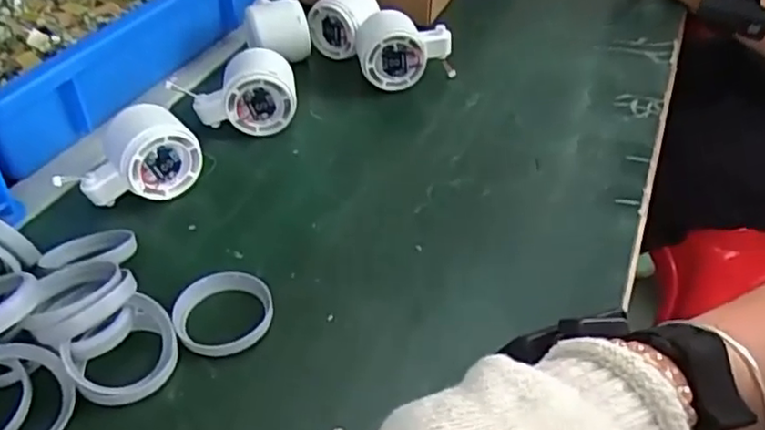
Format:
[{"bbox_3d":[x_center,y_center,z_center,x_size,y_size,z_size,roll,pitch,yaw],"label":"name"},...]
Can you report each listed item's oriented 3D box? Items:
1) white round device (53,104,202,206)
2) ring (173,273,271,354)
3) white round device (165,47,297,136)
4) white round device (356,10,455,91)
[{"bbox_3d":[-0.188,-0.040,0.490,0.098,0.059,0.050,-20,44,-19],"label":"white round device"},{"bbox_3d":[-0.097,0.060,0.402,0.058,0.011,0.059,-2,41,2],"label":"ring"},{"bbox_3d":[-0.120,-0.102,0.557,0.102,0.061,0.049,2,41,6],"label":"white round device"},{"bbox_3d":[0.021,-0.149,0.606,0.086,0.065,0.046,-4,41,0],"label":"white round device"}]

